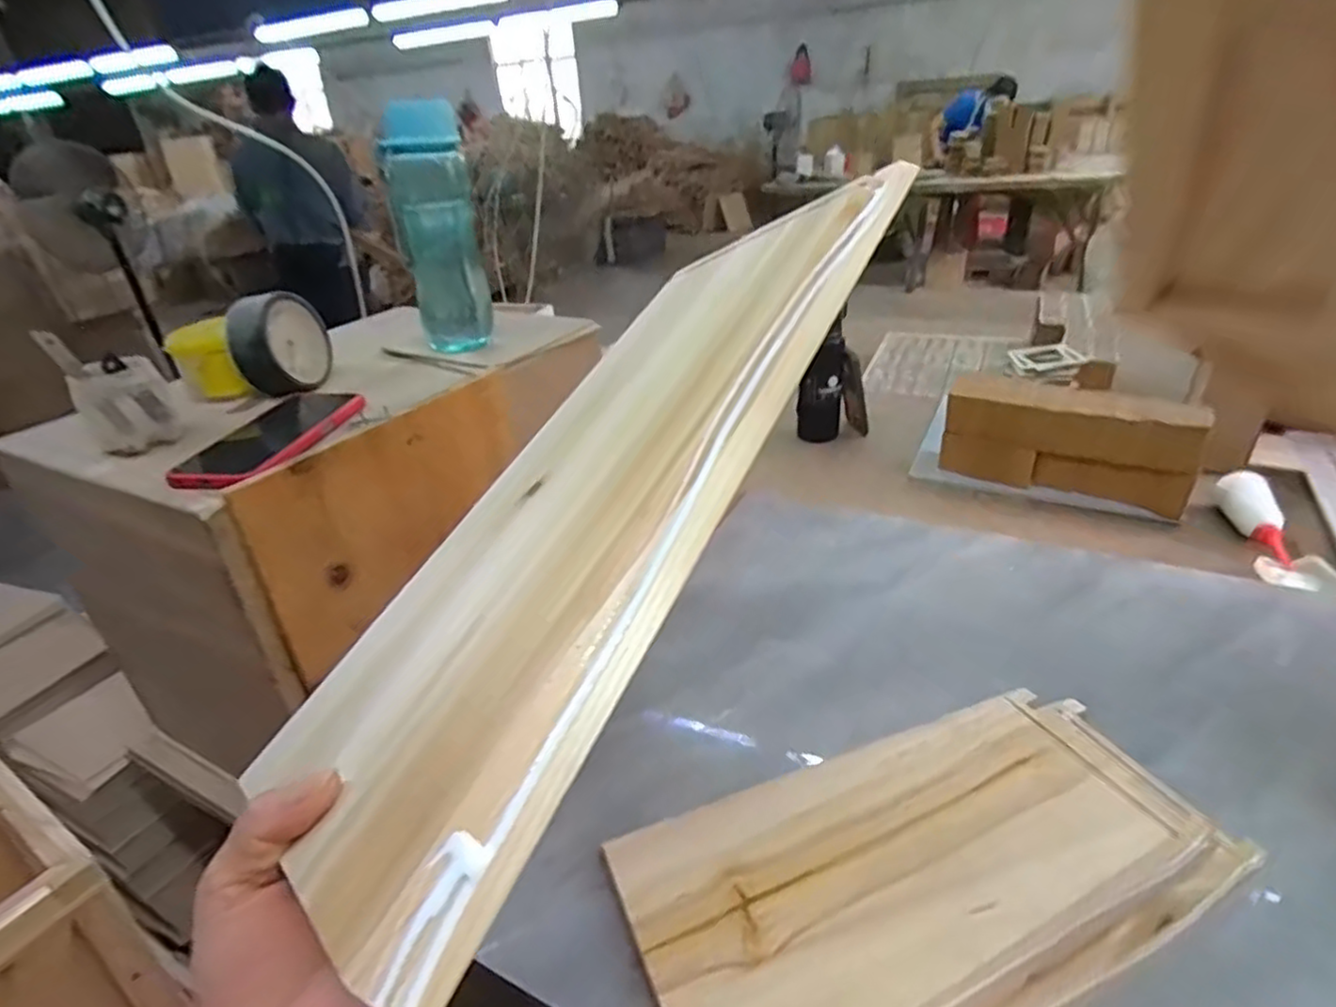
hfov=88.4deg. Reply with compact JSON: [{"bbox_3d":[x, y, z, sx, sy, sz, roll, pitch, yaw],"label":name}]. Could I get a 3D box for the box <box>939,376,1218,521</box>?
[{"bbox_3d":[0.629,-0.104,1.093,0.345,0.149,0.126,11,34,26],"label":"box"}]

